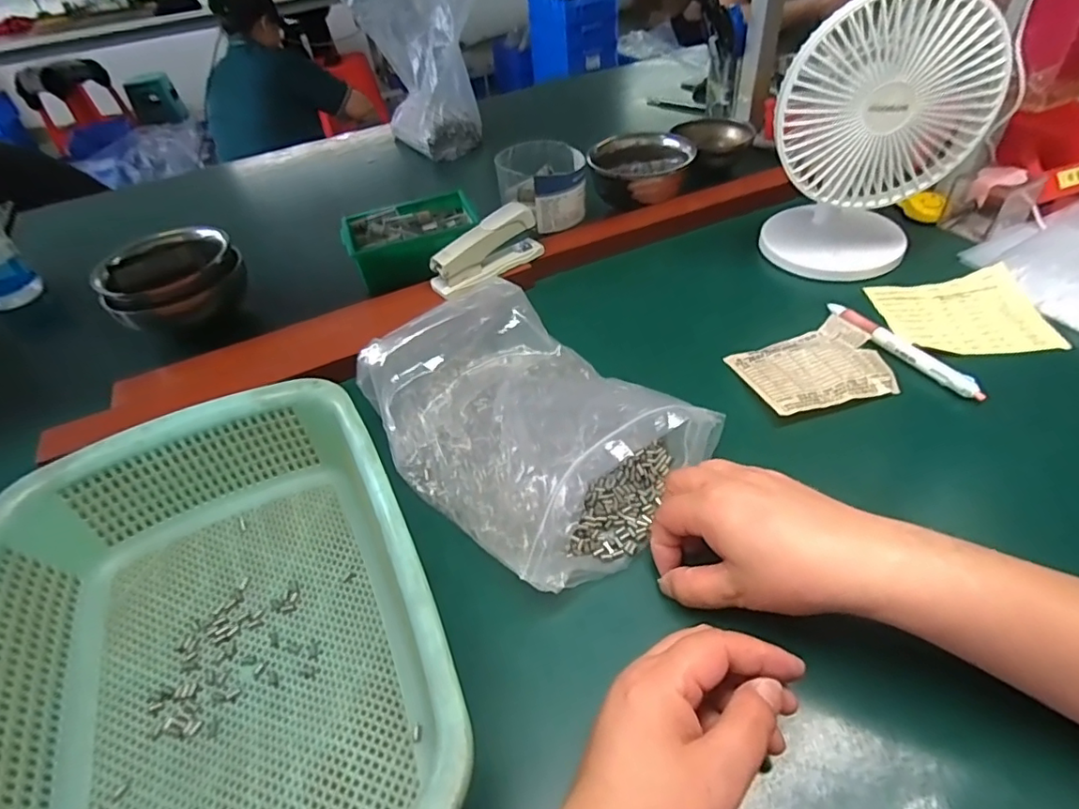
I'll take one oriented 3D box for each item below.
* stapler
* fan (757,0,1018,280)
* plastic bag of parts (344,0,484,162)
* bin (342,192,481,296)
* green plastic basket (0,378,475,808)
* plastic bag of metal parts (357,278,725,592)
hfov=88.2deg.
[{"bbox_3d":[-0.051,-0.155,0.549,0.121,0.054,0.026,-31,49,-23],"label":"stapler"},{"bbox_3d":[0.299,-0.252,0.522,0.165,0.238,0.125,2,42,9],"label":"fan"},{"bbox_3d":[-0.168,-0.554,0.890,0.196,0.229,0.224,-24,47,-17],"label":"plastic bag of parts"},{"bbox_3d":[-0.144,-0.192,0.643,0.149,0.052,0.109,-23,46,-15],"label":"bin"},{"bbox_3d":[-0.167,0.128,0.291,0.221,0.083,0.293,-22,46,-15],"label":"green plastic basket"},{"bbox_3d":[-0.009,0.006,0.401,0.171,0.074,0.225,-37,51,-27],"label":"plastic bag of metal parts"}]

